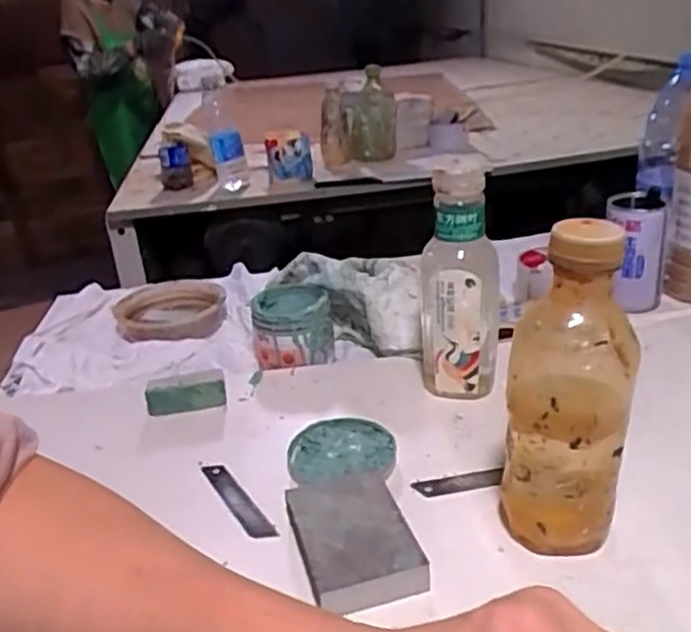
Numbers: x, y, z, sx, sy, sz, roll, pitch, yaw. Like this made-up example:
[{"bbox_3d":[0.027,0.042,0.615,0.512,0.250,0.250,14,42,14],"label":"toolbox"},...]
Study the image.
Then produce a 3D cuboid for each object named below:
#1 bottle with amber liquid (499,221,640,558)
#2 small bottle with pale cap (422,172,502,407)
[{"bbox_3d":[0.130,0.051,0.417,0.069,0.207,0.060,-5,26,2],"label":"bottle with amber liquid"},{"bbox_3d":[0.094,-0.022,0.581,0.064,0.194,0.048,-2,26,8],"label":"small bottle with pale cap"}]

